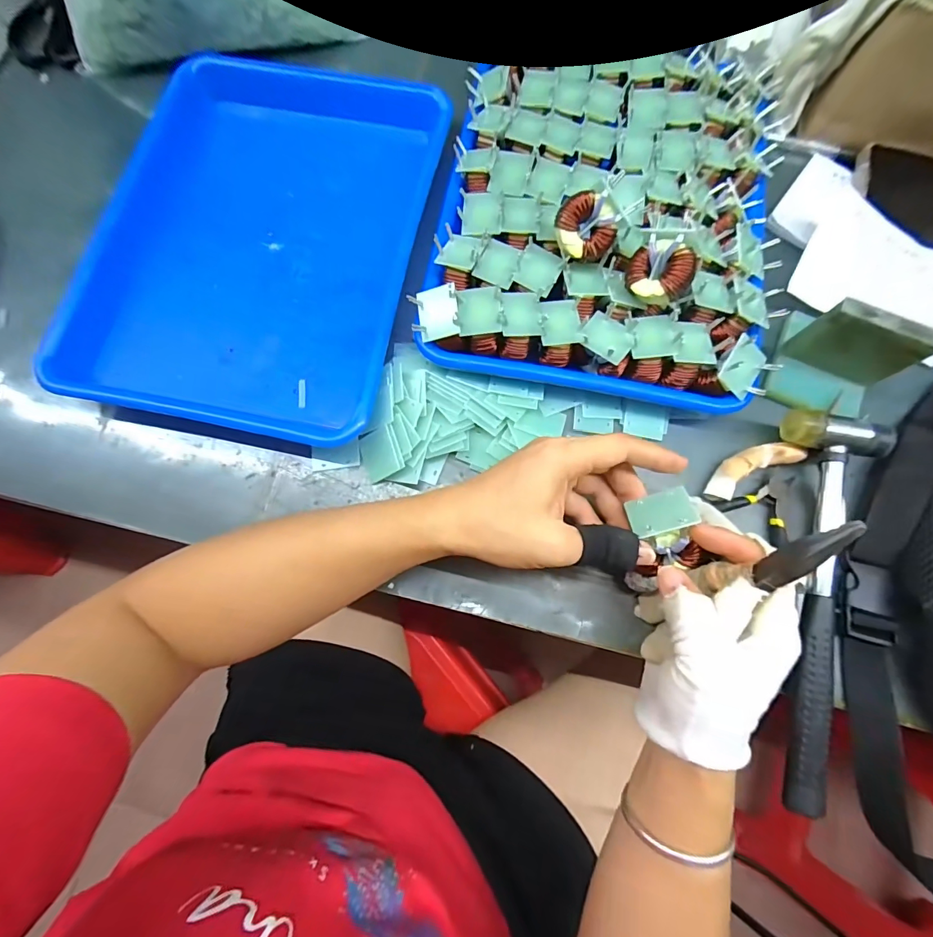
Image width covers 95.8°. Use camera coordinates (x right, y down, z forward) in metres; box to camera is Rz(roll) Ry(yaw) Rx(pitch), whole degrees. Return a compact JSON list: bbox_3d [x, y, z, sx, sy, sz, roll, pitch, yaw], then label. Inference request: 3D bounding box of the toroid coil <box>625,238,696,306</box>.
[{"bbox_3d":[0.127,-0.129,0.278,0.040,0.015,0.036,23,102,33],"label":"toroid coil"}]

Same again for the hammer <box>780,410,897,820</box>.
[{"bbox_3d":[0.231,0.084,0.268,0.056,0.030,0.242,9,77,3],"label":"hammer"}]

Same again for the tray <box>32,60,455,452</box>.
[{"bbox_3d":[-0.160,-0.200,0.342,0.246,0.026,0.347,11,78,4],"label":"tray"}]

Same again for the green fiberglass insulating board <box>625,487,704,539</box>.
[{"bbox_3d":[0.113,0.025,0.243,0.032,0.004,0.027,-19,36,18],"label":"green fiberglass insulating board"}]

